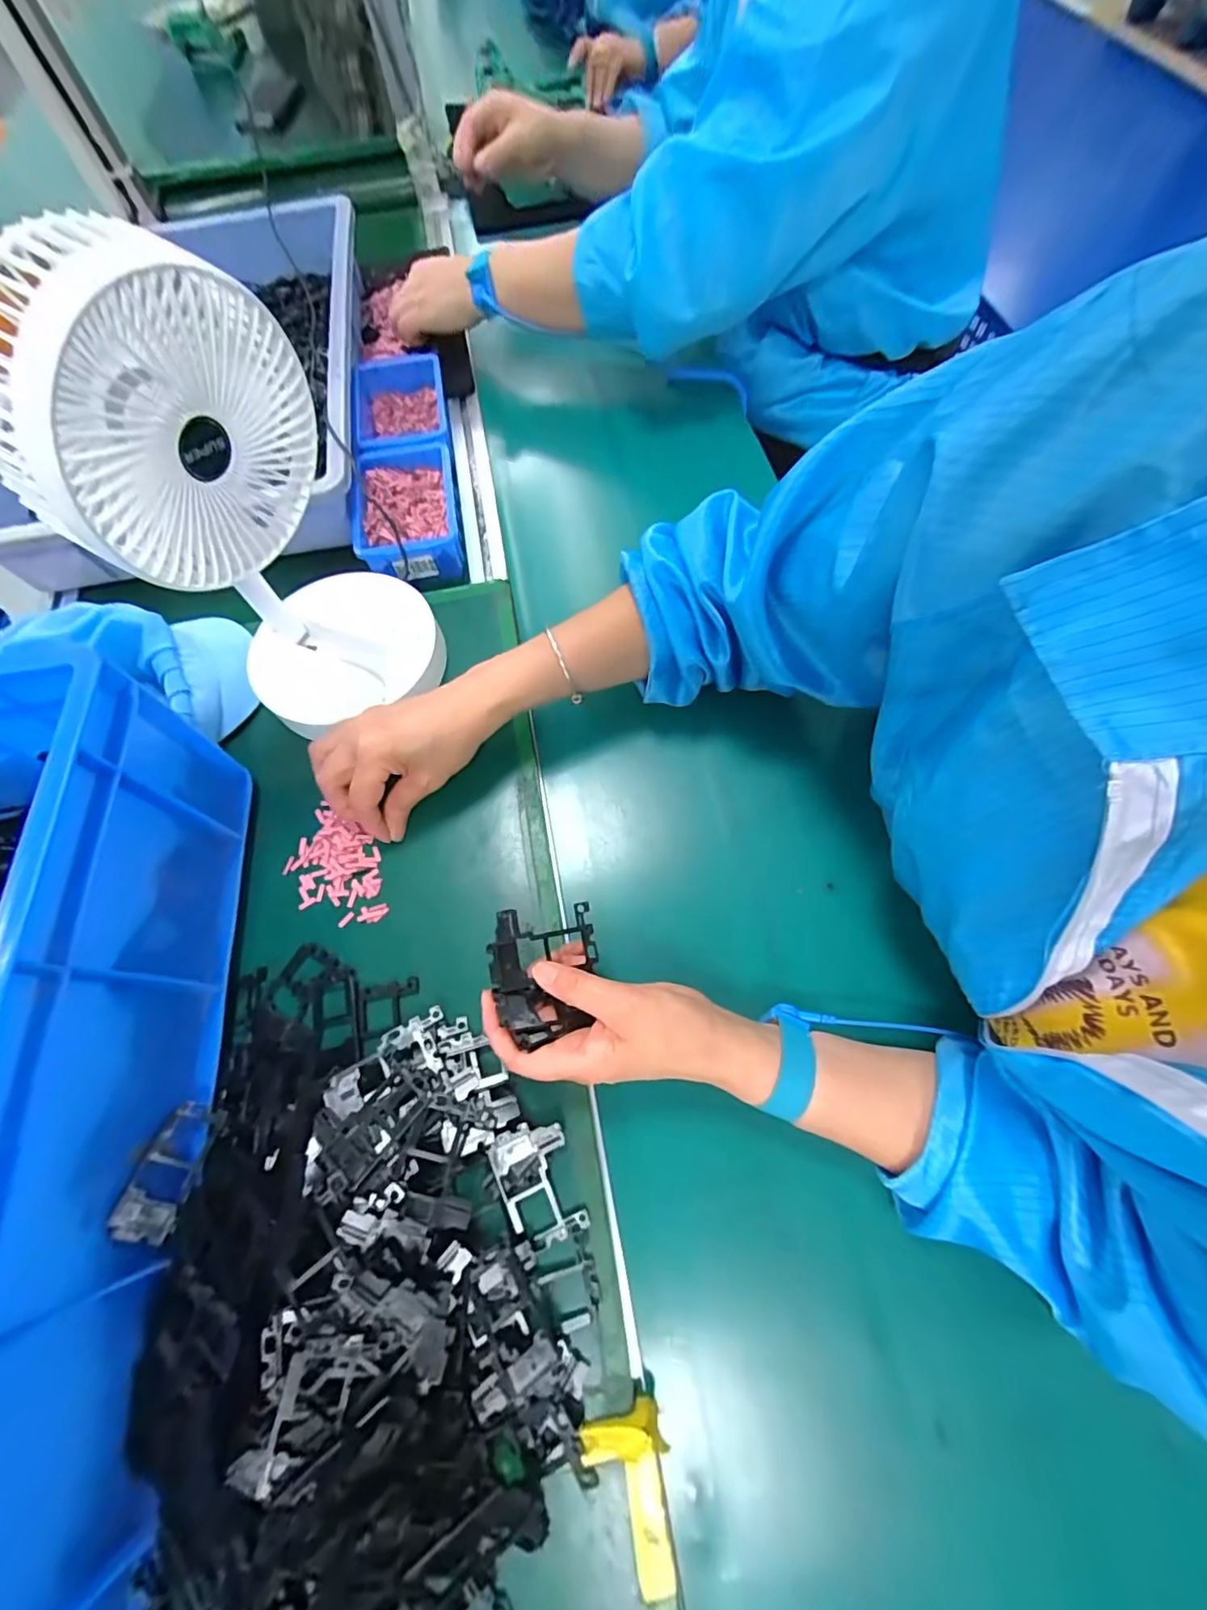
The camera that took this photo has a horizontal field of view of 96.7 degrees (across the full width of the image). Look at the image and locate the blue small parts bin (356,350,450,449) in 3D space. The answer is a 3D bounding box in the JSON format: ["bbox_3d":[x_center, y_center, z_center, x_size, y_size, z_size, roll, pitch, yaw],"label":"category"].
[{"bbox_3d":[-0.219,-0.423,0.595,0.092,0.052,0.147,-9,67,-2],"label":"blue small parts bin"}]

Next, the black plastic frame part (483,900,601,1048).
[{"bbox_3d":[-0.034,0.102,0.326,0.061,0.029,0.076,-9,67,-2],"label":"black plastic frame part"}]

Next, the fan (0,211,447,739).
[{"bbox_3d":[-0.221,-0.177,0.353,0.150,0.278,0.136,-27,68,-9],"label":"fan"}]

